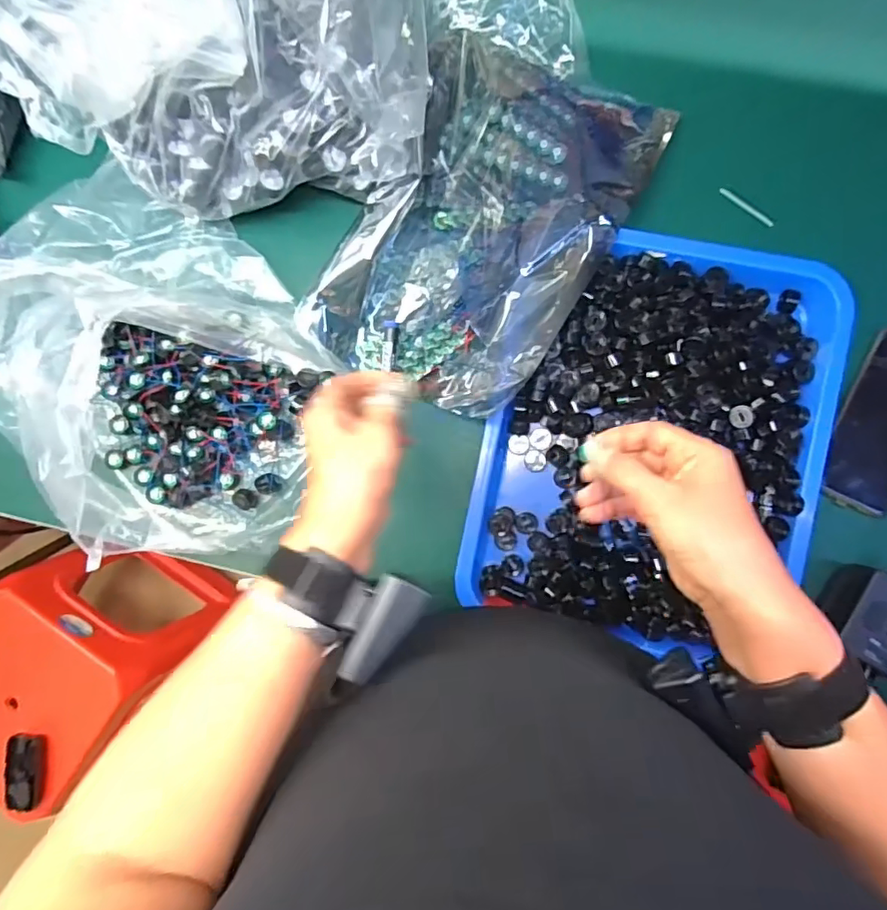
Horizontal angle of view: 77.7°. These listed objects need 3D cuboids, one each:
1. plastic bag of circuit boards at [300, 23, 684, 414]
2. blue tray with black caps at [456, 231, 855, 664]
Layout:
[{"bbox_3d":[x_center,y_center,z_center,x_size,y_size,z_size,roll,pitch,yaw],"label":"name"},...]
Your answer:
[{"bbox_3d":[0.038,-0.217,0.501,0.223,0.051,0.334,28,92,4],"label":"plastic bag of circuit boards"},{"bbox_3d":[0.192,-0.015,0.506,0.302,0.043,0.381,11,91,5],"label":"blue tray with black caps"}]

